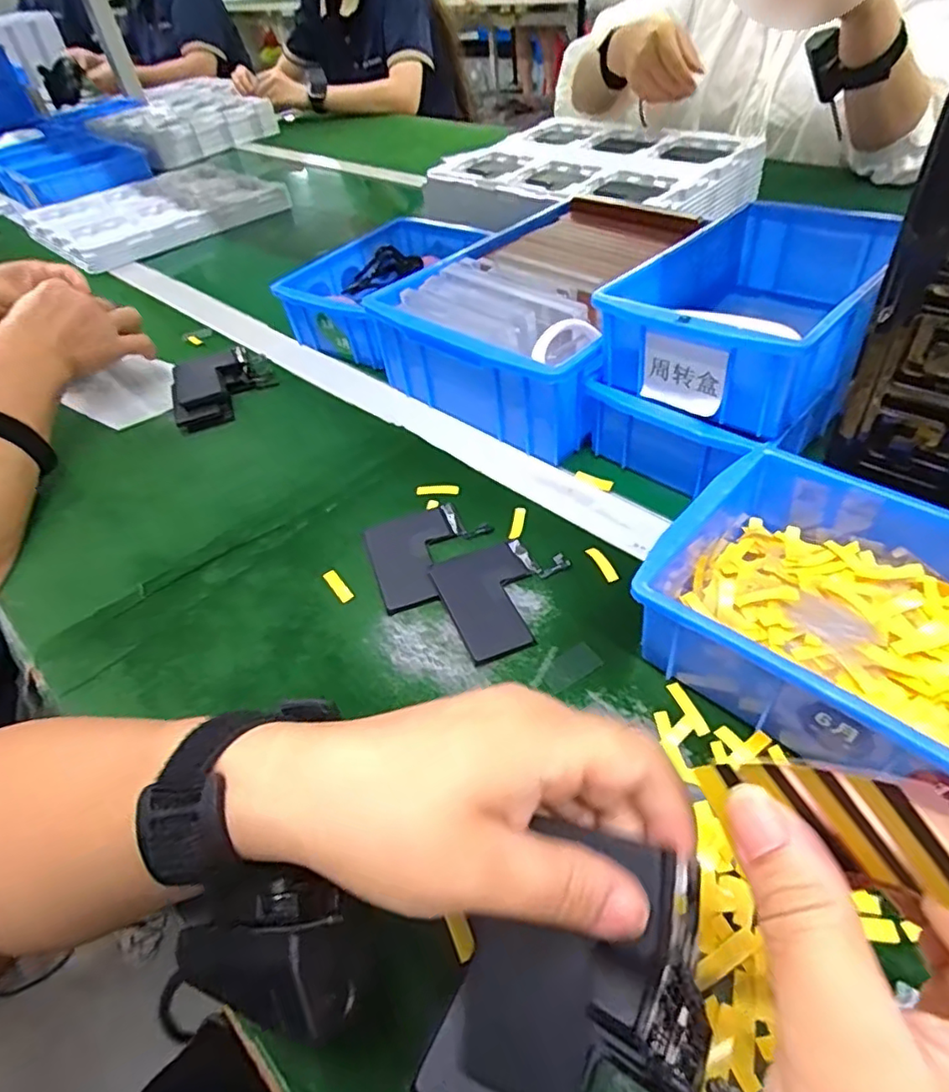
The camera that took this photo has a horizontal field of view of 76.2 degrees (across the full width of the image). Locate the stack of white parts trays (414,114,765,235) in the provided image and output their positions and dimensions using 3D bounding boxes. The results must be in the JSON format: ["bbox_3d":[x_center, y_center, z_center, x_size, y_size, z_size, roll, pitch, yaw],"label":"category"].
[{"bbox_3d":[0.136,-0.461,0.752,0.284,0.047,0.345,-38,53,-26],"label":"stack of white parts trays"}]

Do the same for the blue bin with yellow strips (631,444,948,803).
[{"bbox_3d":[0.193,0.039,0.284,0.199,0.067,0.146,33,58,32],"label":"blue bin with yellow strips"}]

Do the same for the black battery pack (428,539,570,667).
[{"bbox_3d":[0.022,0.026,0.363,0.078,0.005,0.075,-21,48,-12],"label":"black battery pack"}]

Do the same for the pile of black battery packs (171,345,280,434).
[{"bbox_3d":[-0.228,-0.146,0.552,0.089,0.030,0.083,-22,48,-14],"label":"pile of black battery packs"}]

